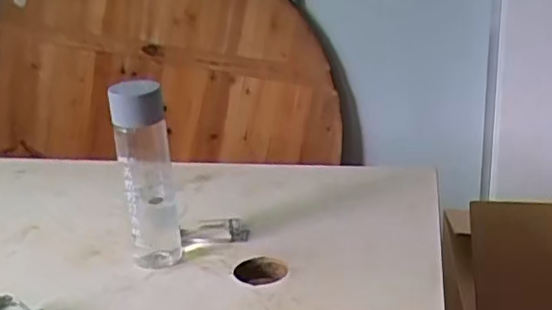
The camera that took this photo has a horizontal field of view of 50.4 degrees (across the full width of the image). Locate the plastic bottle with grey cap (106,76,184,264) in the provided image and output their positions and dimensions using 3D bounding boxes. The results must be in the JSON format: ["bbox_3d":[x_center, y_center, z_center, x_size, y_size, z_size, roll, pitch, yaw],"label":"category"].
[{"bbox_3d":[-0.143,0.022,0.654,0.058,0.208,0.062,-7,19,-13],"label":"plastic bottle with grey cap"}]

